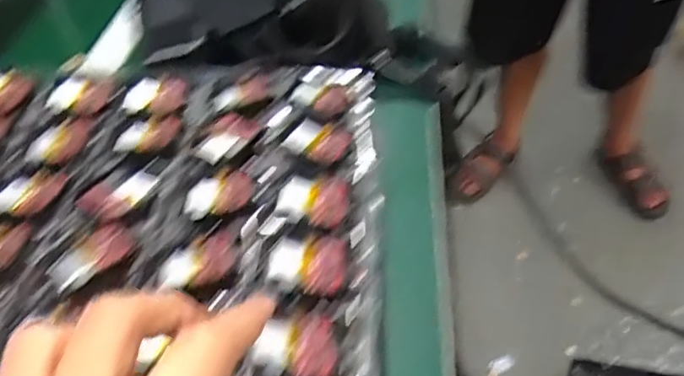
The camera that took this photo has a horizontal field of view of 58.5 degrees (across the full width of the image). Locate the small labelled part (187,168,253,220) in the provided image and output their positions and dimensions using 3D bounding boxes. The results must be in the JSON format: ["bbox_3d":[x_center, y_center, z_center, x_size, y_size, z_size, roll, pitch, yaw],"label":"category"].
[{"bbox_3d":[-0.069,0.001,0.342,0.036,0.006,0.035,-5,43,-2],"label":"small labelled part"}]

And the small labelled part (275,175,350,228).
[{"bbox_3d":[-0.016,0.005,0.341,0.036,0.010,0.037,4,44,8],"label":"small labelled part"}]

